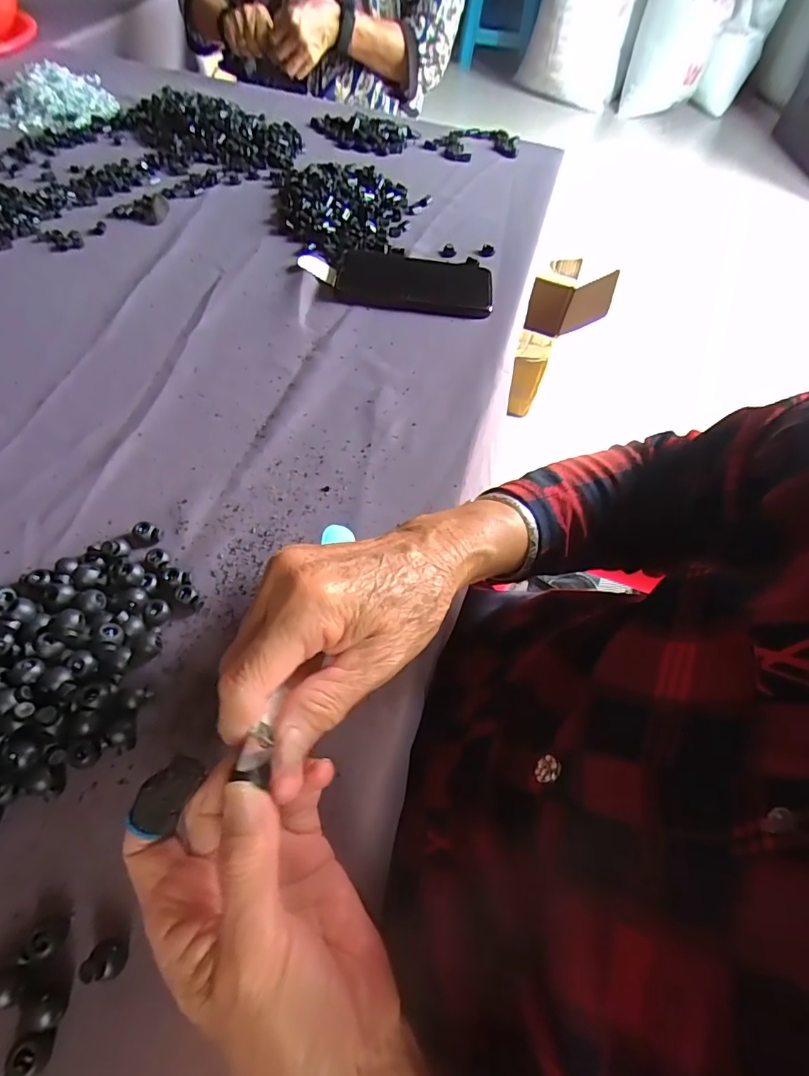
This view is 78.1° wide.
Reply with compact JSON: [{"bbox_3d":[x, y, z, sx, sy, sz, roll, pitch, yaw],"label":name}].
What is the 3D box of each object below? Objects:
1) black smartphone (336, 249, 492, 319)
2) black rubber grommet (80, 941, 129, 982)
[{"bbox_3d":[0.012,-0.267,0.515,0.155,0.012,0.086,4,58,-2],"label":"black smartphone"},{"bbox_3d":[-0.135,0.191,0.226,0.014,0.017,0.013,2,58,-3],"label":"black rubber grommet"}]

